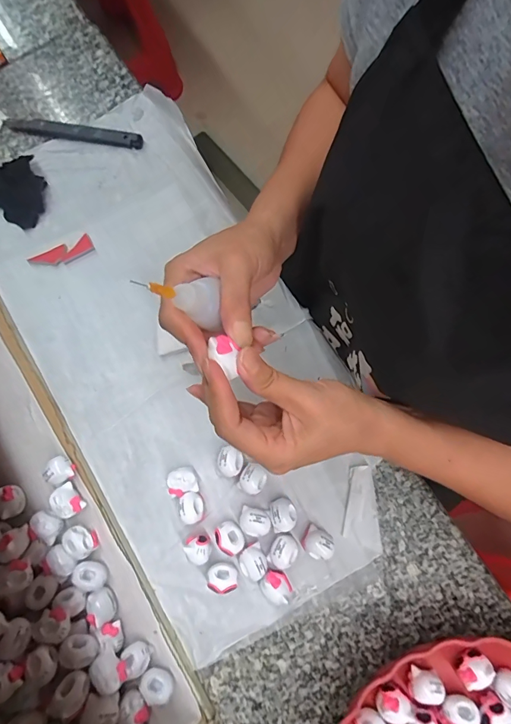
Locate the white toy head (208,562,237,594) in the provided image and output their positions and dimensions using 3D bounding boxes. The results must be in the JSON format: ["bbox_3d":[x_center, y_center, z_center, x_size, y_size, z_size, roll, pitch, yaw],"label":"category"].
[{"bbox_3d":[-0.027,0.174,0.322,0.023,0.016,0.020,2,79,1],"label":"white toy head"}]

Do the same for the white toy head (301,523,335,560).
[{"bbox_3d":[0.052,0.150,0.328,0.025,0.018,0.022,25,80,5],"label":"white toy head"}]

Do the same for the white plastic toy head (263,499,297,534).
[{"bbox_3d":[0.022,0.128,0.332,0.023,0.015,0.024,-28,80,-5],"label":"white plastic toy head"}]

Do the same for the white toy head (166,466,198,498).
[{"bbox_3d":[-0.061,0.101,0.339,0.026,0.020,0.022,-16,79,-3],"label":"white toy head"}]

